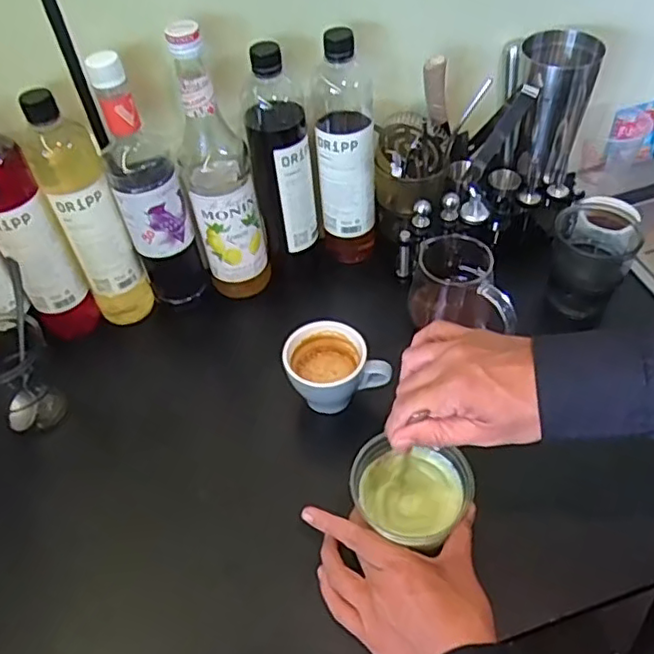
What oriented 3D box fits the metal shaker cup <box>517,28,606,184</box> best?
[{"bbox_3d":[0.259,-0.246,0.728,0.077,0.168,0.092,9,50,12],"label":"metal shaker cup"}]

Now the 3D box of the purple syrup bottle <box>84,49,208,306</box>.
[{"bbox_3d":[-0.190,-0.141,0.670,0.069,0.310,0.079,-16,50,-10],"label":"purple syrup bottle"}]

